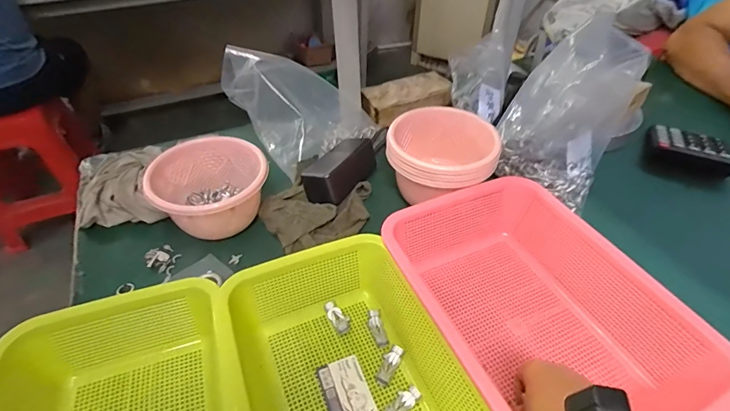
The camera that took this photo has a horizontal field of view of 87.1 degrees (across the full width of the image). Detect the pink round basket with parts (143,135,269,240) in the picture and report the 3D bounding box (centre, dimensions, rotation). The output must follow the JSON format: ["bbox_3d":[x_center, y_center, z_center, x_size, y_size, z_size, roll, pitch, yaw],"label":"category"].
[{"bbox_3d":[-0.203,-0.021,0.523,0.137,0.079,0.129,-1,43,1],"label":"pink round basket with parts"}]

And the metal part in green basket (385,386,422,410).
[{"bbox_3d":[0.036,0.190,0.369,0.039,0.007,0.017,-32,51,-28],"label":"metal part in green basket"}]

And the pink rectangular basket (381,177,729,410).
[{"bbox_3d":[0.174,0.108,0.409,0.218,0.088,0.298,-20,49,-17],"label":"pink rectangular basket"}]

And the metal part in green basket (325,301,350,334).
[{"bbox_3d":[-0.031,0.126,0.435,0.018,0.006,0.040,-25,48,-23],"label":"metal part in green basket"}]

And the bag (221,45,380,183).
[{"bbox_3d":[-0.122,-0.193,0.656,0.245,0.166,0.191,32,53,30],"label":"bag"}]

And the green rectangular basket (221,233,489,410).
[{"bbox_3d":[-0.007,0.159,0.354,0.192,0.083,0.263,-17,45,-16],"label":"green rectangular basket"}]

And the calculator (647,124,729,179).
[{"bbox_3d":[0.550,-0.095,0.643,0.132,0.023,0.103,29,51,28],"label":"calculator"}]

